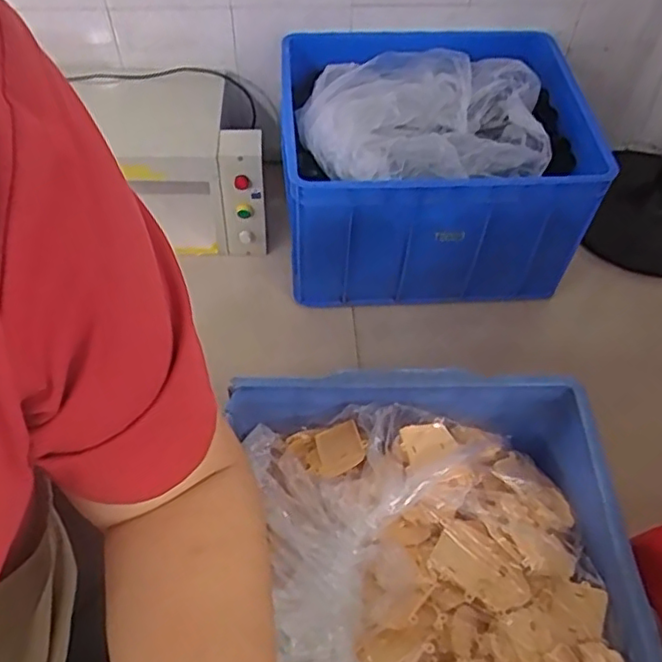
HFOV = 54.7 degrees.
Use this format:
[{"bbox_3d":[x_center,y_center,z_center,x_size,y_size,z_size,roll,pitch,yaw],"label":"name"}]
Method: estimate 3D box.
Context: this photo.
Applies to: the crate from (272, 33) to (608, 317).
[{"bbox_3d":[0.193,-0.357,1.353,0.564,0.346,0.483,-3,54,-5],"label":"crate"}]

